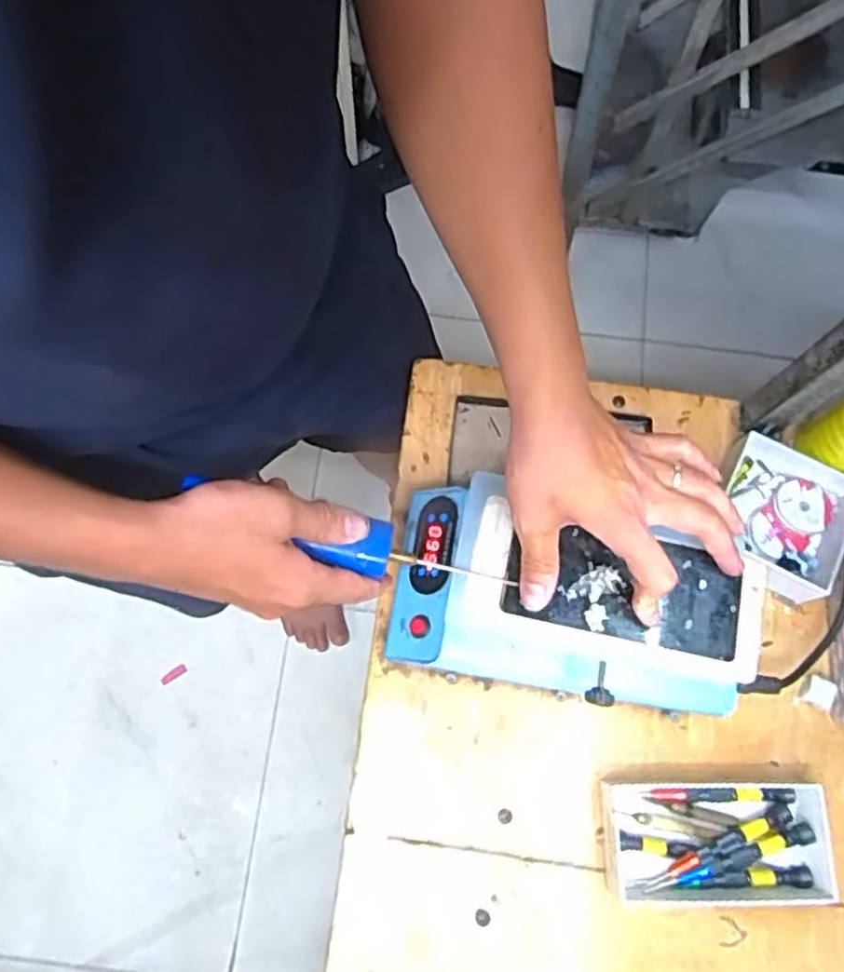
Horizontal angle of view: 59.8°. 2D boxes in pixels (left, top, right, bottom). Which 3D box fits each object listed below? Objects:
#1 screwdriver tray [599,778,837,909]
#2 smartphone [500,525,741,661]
[{"bbox_3d":[0.215,0.264,0.541,0.156,0.035,0.091,0,74,-2],"label":"screwdriver tray"},{"bbox_3d":[0.128,0.068,0.470,0.149,0.009,0.065,7,74,2],"label":"smartphone"}]

